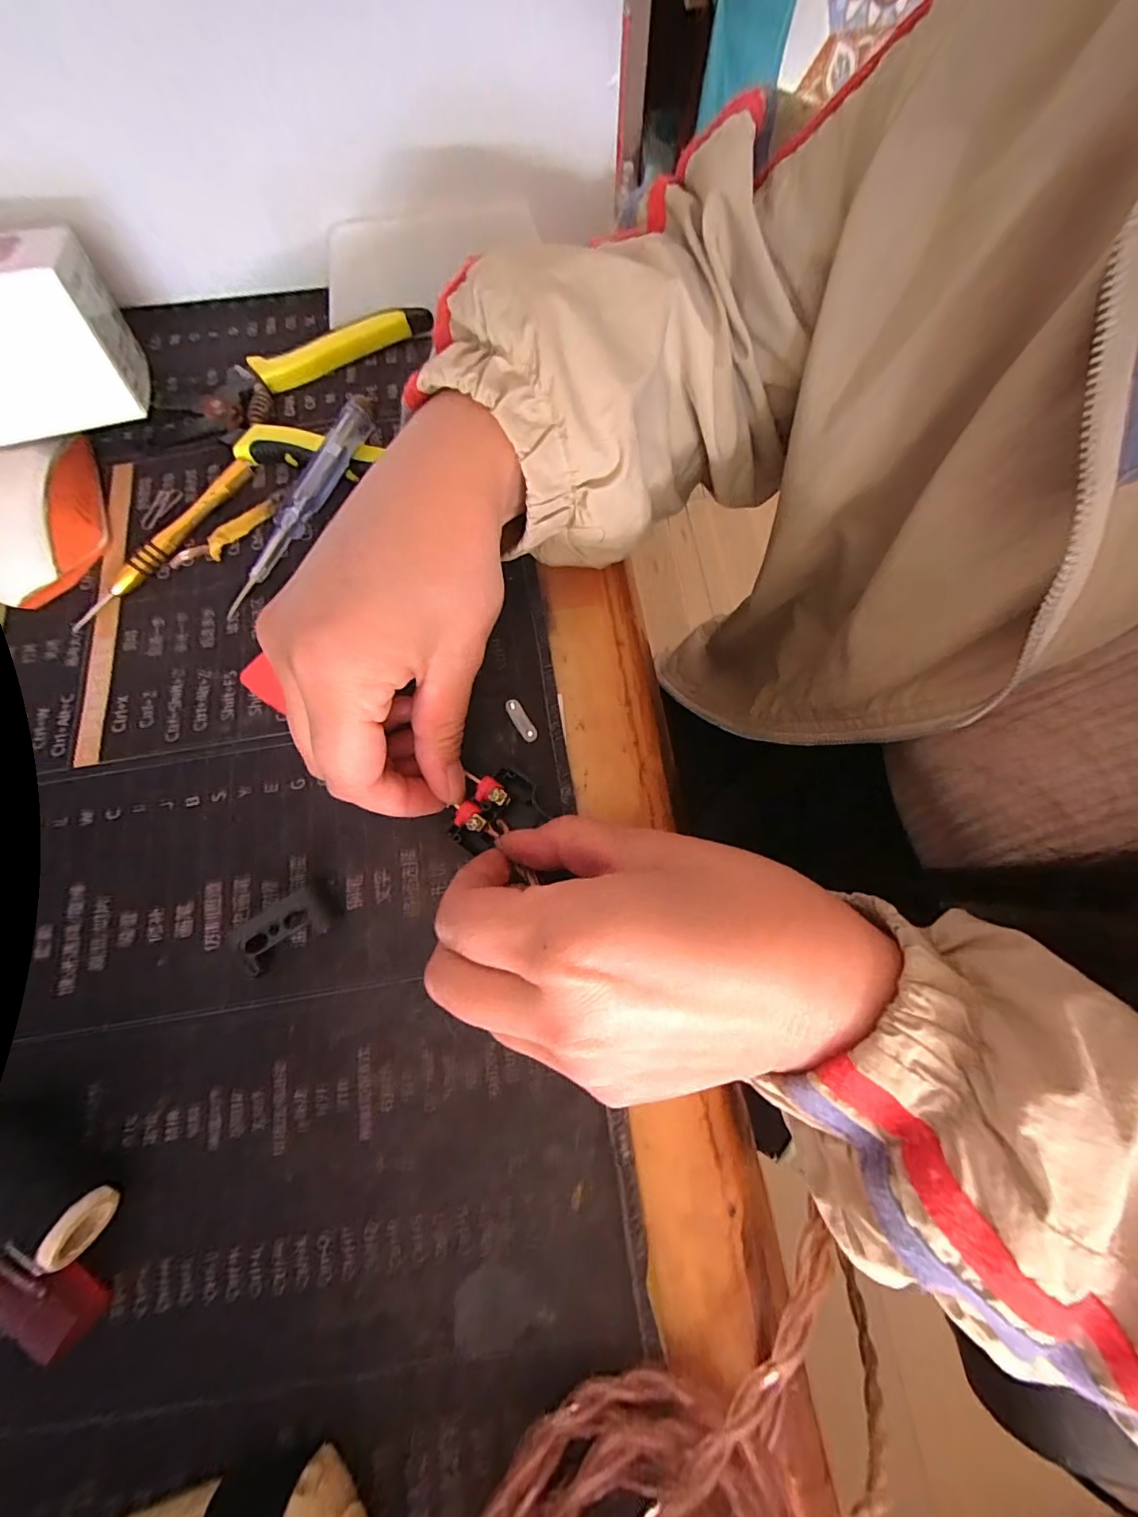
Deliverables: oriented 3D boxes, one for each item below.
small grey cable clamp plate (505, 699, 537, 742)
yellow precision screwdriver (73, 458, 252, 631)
[{"bbox_3d":[-0.021,-0.017,0.227,0.007,0.006,0.021,-33,76,-7],"label":"small grey cable clamp plate"},{"bbox_3d":[-0.201,-0.108,0.254,0.010,0.009,0.112,38,79,11],"label":"yellow precision screwdriver"}]

